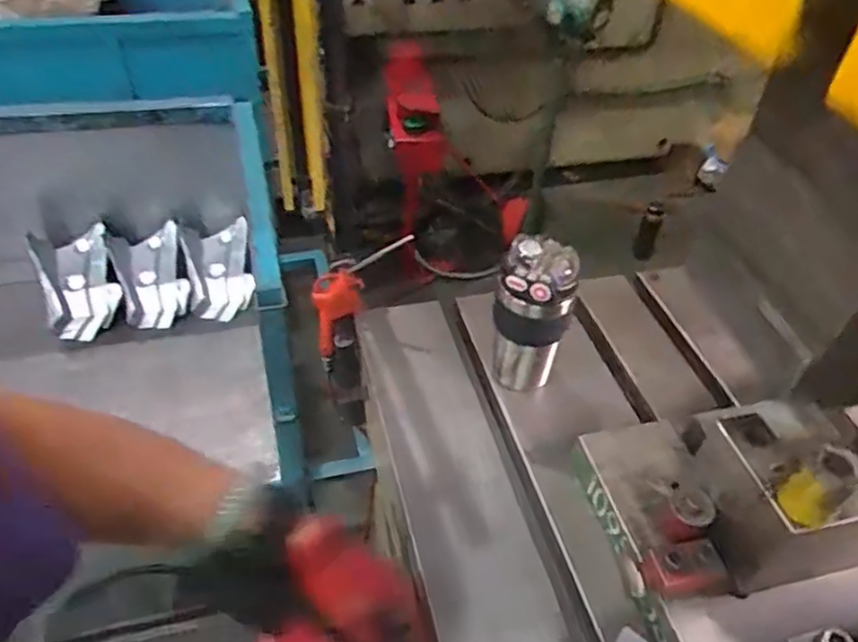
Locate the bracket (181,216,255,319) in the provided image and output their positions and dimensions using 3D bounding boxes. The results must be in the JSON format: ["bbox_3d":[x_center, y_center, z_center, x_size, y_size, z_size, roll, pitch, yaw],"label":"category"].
[{"bbox_3d":[-0.411,-0.086,1.300,0.124,0.153,0.127,-7,45,-12],"label":"bracket"}]

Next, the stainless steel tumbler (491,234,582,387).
[{"bbox_3d":[0.113,0.000,0.735,0.083,0.187,0.072,13,44,9],"label":"stainless steel tumbler"}]

